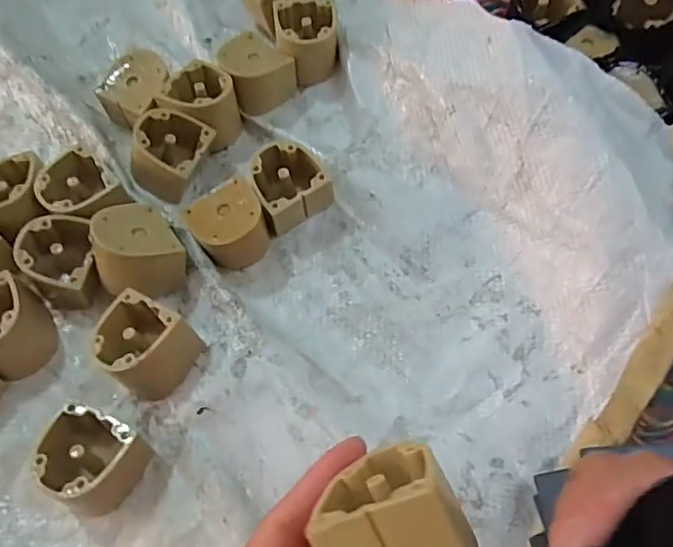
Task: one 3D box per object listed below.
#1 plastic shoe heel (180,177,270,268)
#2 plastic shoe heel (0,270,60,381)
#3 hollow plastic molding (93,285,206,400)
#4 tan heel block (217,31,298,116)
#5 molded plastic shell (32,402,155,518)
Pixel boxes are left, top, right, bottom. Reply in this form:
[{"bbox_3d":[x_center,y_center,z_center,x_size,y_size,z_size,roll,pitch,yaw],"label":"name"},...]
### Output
[{"bbox_3d":[-0.069,-0.031,0.370,0.043,0.039,0.043,-31,66,-12],"label":"plastic shoe heel"},{"bbox_3d":[-0.201,0.032,0.342,0.047,0.041,0.054,-38,68,-15],"label":"plastic shoe heel"},{"bbox_3d":[-0.113,0.042,0.331,0.054,0.043,0.046,31,69,16],"label":"hollow plastic molding"},{"bbox_3d":[-0.061,-0.152,0.428,0.048,0.037,0.043,-35,67,-14],"label":"tan heel block"},{"bbox_3d":[-0.133,0.100,0.305,0.045,0.040,0.046,23,67,13],"label":"molded plastic shell"}]

